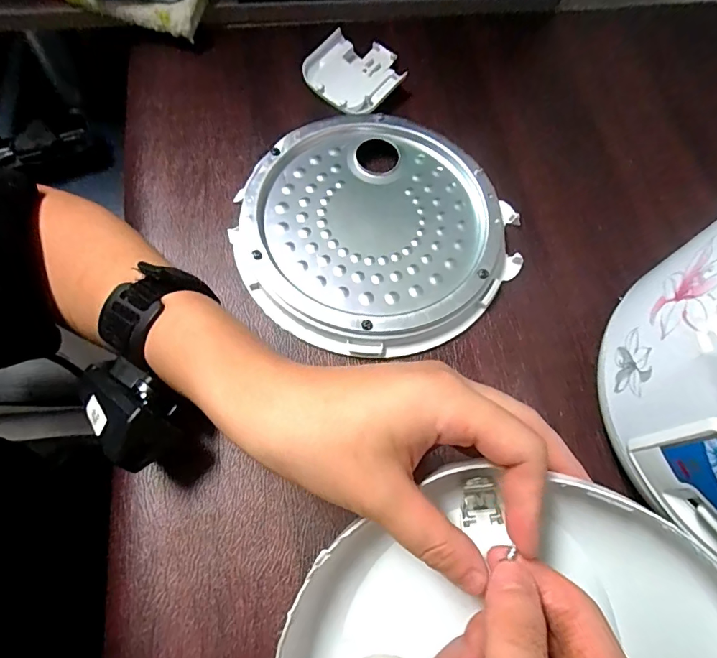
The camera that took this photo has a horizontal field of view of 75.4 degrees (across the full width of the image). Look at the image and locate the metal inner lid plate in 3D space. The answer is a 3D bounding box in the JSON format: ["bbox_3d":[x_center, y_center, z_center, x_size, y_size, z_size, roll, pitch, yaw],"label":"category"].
[{"bbox_3d":[0.008,-0.070,0.341,0.187,0.025,0.192,1,67,-3],"label":"metal inner lid plate"}]

